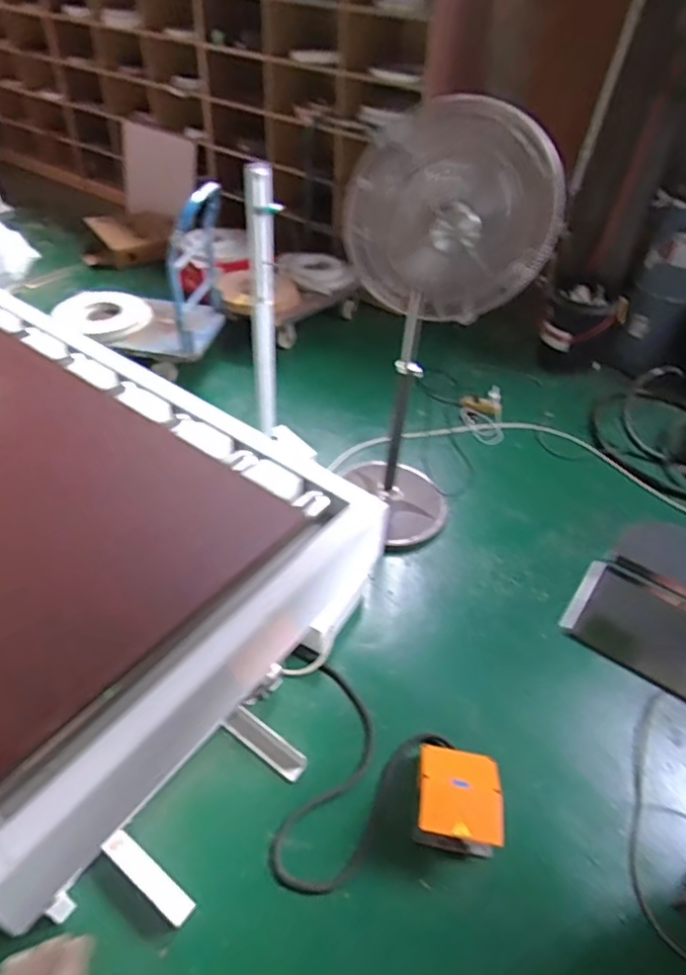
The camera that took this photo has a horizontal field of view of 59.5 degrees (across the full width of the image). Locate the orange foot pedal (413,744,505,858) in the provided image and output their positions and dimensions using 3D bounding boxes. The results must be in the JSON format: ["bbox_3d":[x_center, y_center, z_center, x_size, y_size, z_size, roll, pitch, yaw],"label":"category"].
[{"bbox_3d":[0.273,0.724,1.403,0.197,0.113,0.218,8,43,4],"label":"orange foot pedal"}]

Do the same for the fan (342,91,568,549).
[{"bbox_3d":[0.277,-0.378,1.772,0.475,1.248,0.379,16,44,13],"label":"fan"}]

